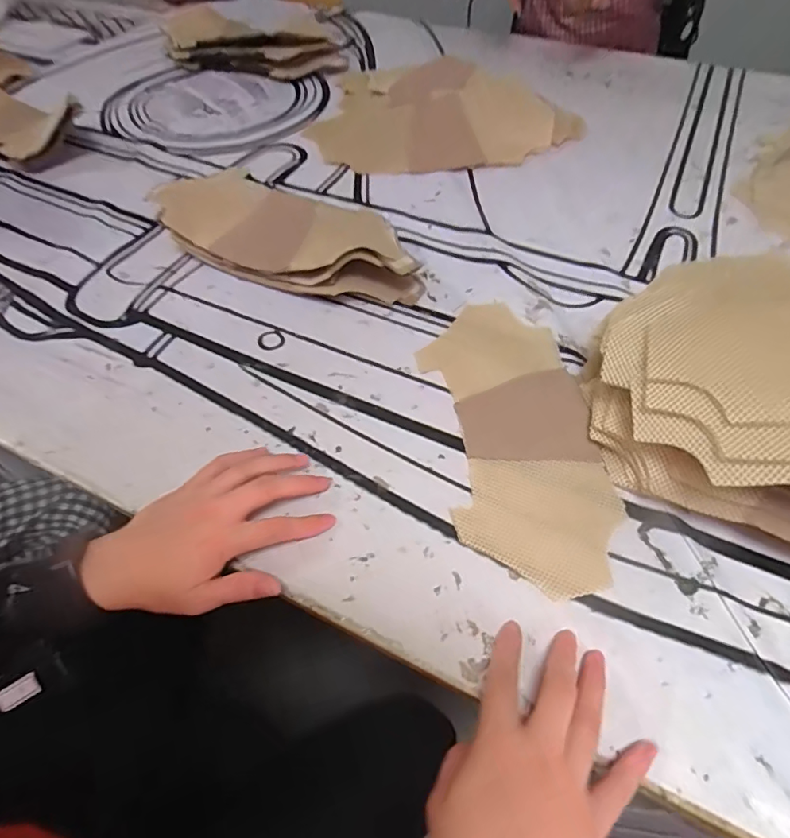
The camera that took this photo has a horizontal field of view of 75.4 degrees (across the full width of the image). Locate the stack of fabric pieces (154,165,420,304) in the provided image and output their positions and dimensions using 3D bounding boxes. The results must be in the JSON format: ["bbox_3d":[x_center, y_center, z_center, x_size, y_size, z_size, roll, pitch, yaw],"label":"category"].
[{"bbox_3d":[-0.152,-0.235,0.639,0.398,0.083,0.142,29,61,21],"label":"stack of fabric pieces"}]

